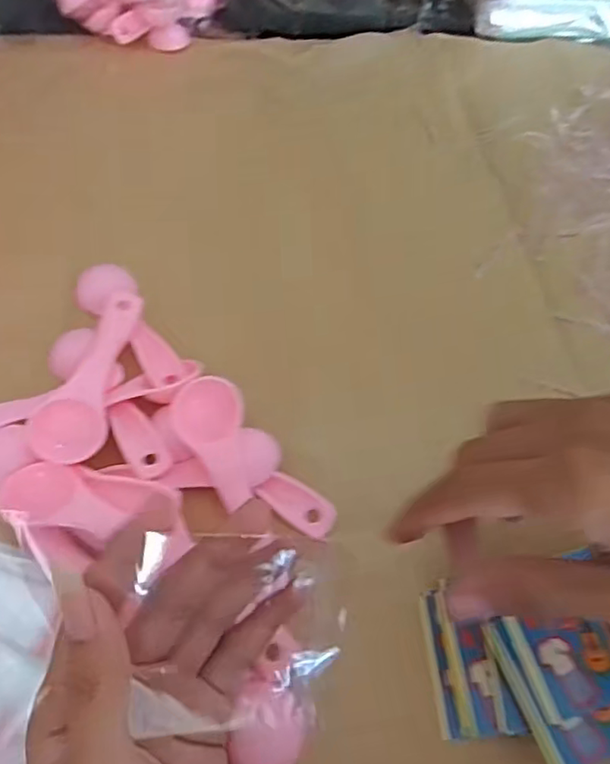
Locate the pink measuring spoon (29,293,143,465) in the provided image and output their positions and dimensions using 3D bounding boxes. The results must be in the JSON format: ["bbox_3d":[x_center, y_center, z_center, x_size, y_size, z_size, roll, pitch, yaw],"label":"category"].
[{"bbox_3d":[-0.117,-0.007,0.317,0.034,0.015,0.111,4,58,-1],"label":"pink measuring spoon"}]

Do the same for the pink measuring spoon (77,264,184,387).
[{"bbox_3d":[-0.101,-0.037,0.347,0.031,0.013,0.098,-36,66,-23],"label":"pink measuring spoon"}]

